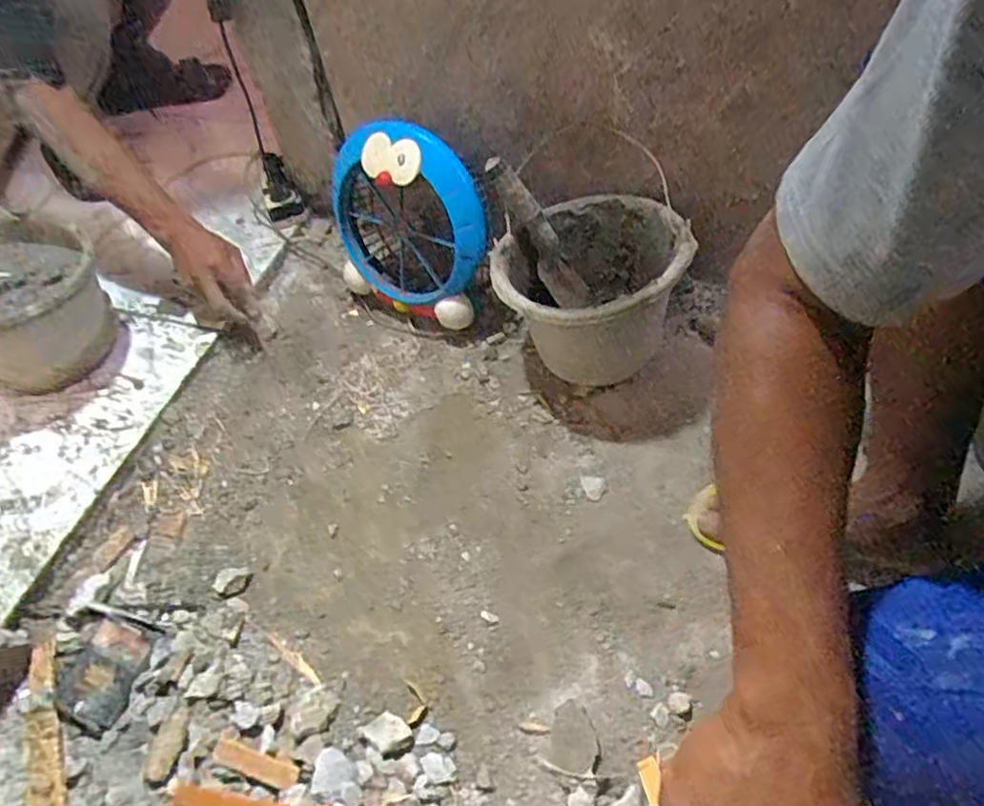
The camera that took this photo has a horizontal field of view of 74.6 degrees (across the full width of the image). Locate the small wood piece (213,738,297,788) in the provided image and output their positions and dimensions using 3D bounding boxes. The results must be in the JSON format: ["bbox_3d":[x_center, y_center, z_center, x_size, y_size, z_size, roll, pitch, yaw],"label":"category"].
[{"bbox_3d":[-0.214,0.326,0.583,0.083,0.008,0.019,11,56,15],"label":"small wood piece"}]

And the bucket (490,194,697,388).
[{"bbox_3d":[0.122,-0.138,0.809,0.220,0.179,0.247,3,53,8],"label":"bucket"}]

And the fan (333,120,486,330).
[{"bbox_3d":[-0.113,-0.223,0.851,0.214,0.249,0.085,24,60,23],"label":"fan"}]

